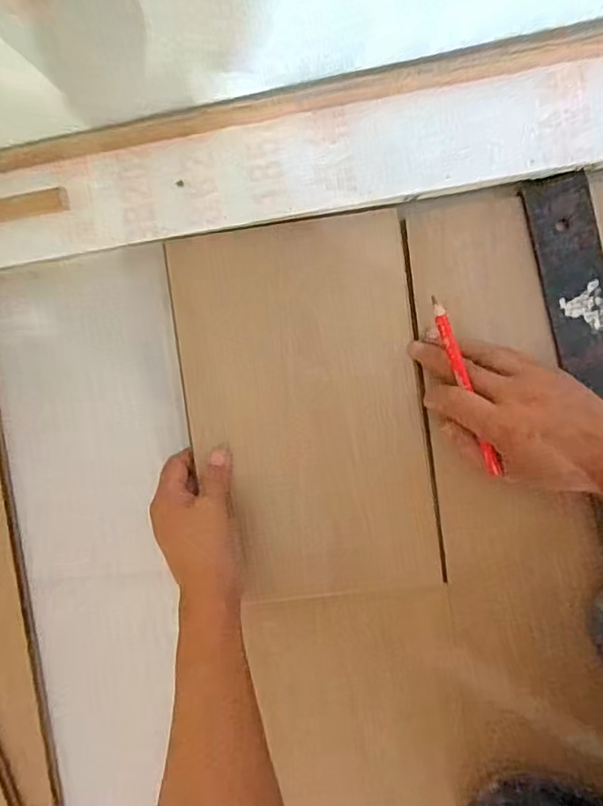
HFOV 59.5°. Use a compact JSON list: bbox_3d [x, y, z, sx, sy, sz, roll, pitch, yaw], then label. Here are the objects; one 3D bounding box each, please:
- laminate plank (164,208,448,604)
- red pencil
[{"bbox_3d":[0.005,0.008,0.463,0.204,0.009,0.322,-7,92,3],"label":"laminate plank"},{"bbox_3d":[0.127,-0.012,0.407,0.009,0.007,0.146,-19,94,9],"label":"red pencil"}]

